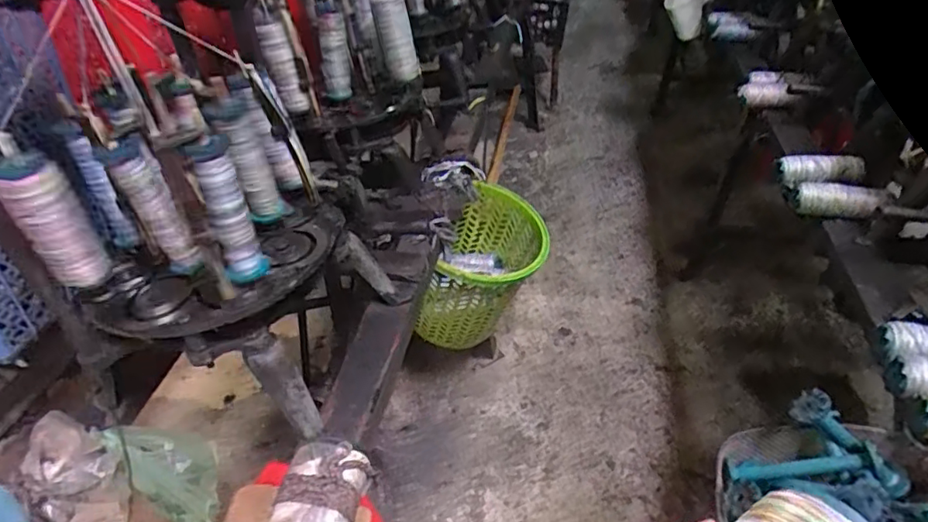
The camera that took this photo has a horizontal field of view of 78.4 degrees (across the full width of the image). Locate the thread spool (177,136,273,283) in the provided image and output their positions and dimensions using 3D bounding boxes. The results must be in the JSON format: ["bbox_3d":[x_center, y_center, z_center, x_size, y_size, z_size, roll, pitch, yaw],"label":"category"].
[{"bbox_3d":[-0.244,-0.050,0.595,0.048,0.157,0.043,-16,41,-15],"label":"thread spool"}]

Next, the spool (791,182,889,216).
[{"bbox_3d":[0.645,-0.105,0.981,0.134,0.042,0.064,1,40,5],"label":"spool"}]

